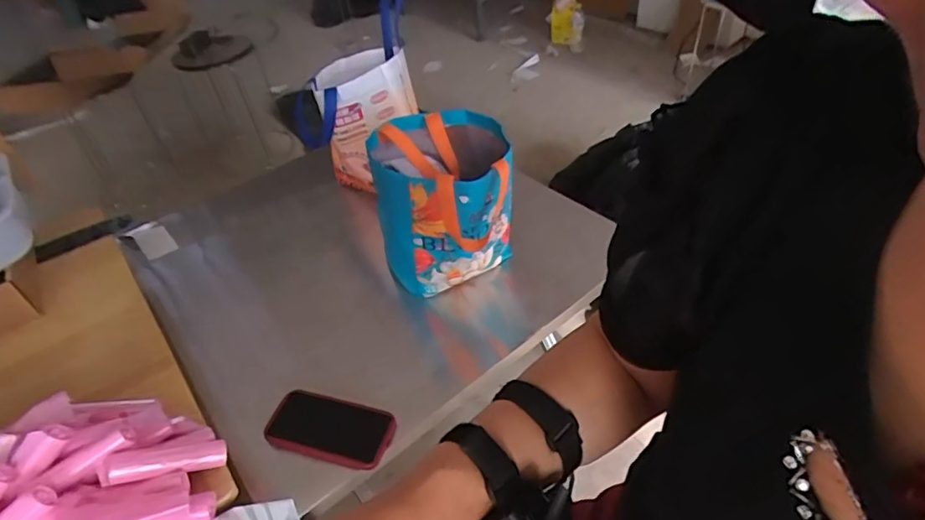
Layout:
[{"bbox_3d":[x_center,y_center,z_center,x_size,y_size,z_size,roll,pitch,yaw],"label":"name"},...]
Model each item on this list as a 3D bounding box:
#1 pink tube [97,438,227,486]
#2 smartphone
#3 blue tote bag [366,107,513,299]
[{"bbox_3d":[-0.345,0.234,0.633,0.130,0.024,0.032,3,32,-36],"label":"pink tube"},{"bbox_3d":[-0.179,0.227,0.740,0.166,0.017,0.083,12,46,10],"label":"smartphone"},{"bbox_3d":[-0.029,-0.095,0.919,0.223,0.229,0.224,-6,42,2],"label":"blue tote bag"}]

